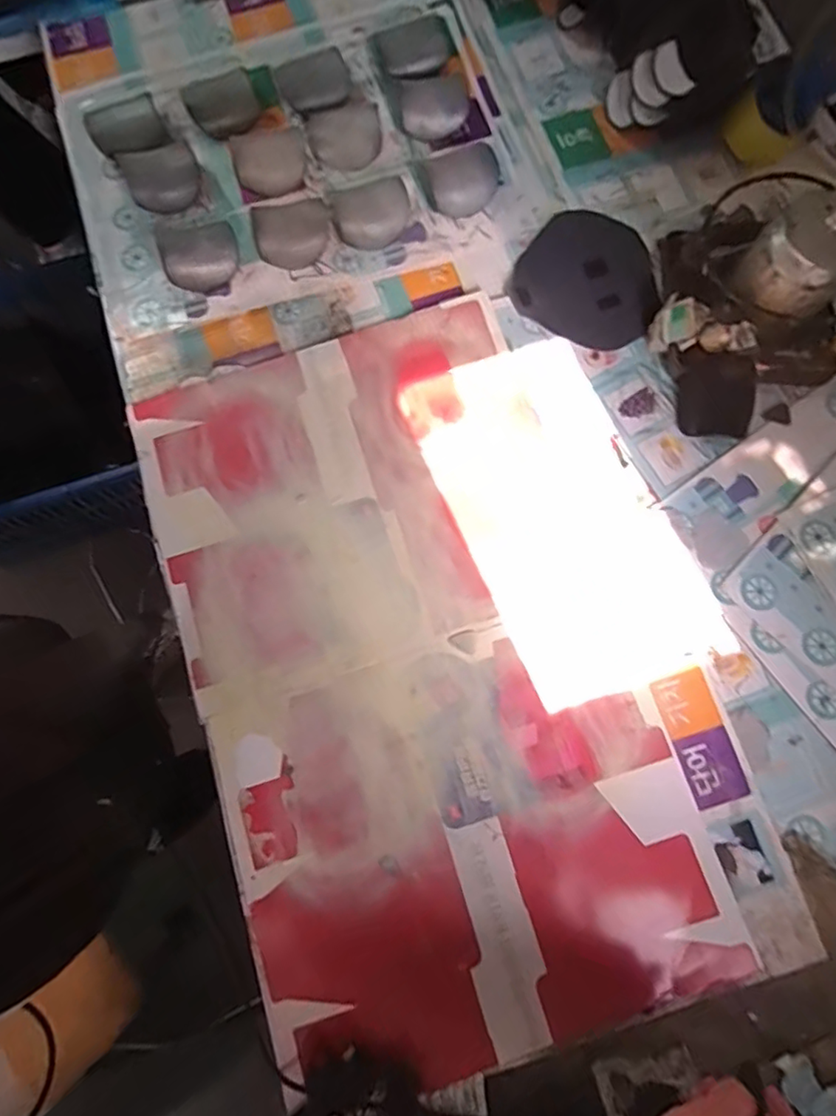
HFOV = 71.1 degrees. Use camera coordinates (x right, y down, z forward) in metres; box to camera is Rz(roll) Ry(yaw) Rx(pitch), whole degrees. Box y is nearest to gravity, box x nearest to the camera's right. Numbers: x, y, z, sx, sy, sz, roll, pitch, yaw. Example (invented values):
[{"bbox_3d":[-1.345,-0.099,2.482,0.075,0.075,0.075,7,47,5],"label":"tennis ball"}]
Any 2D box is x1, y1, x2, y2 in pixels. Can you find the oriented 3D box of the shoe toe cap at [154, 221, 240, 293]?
[{"bbox_3d":[-0.275,-0.391,0.735,0.094,0.038,0.108,-13,77,-3],"label":"shoe toe cap"}]

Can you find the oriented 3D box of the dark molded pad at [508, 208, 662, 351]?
[{"bbox_3d":[0.221,-0.354,0.736,0.175,0.011,0.190,31,78,7],"label":"dark molded pad"}]

